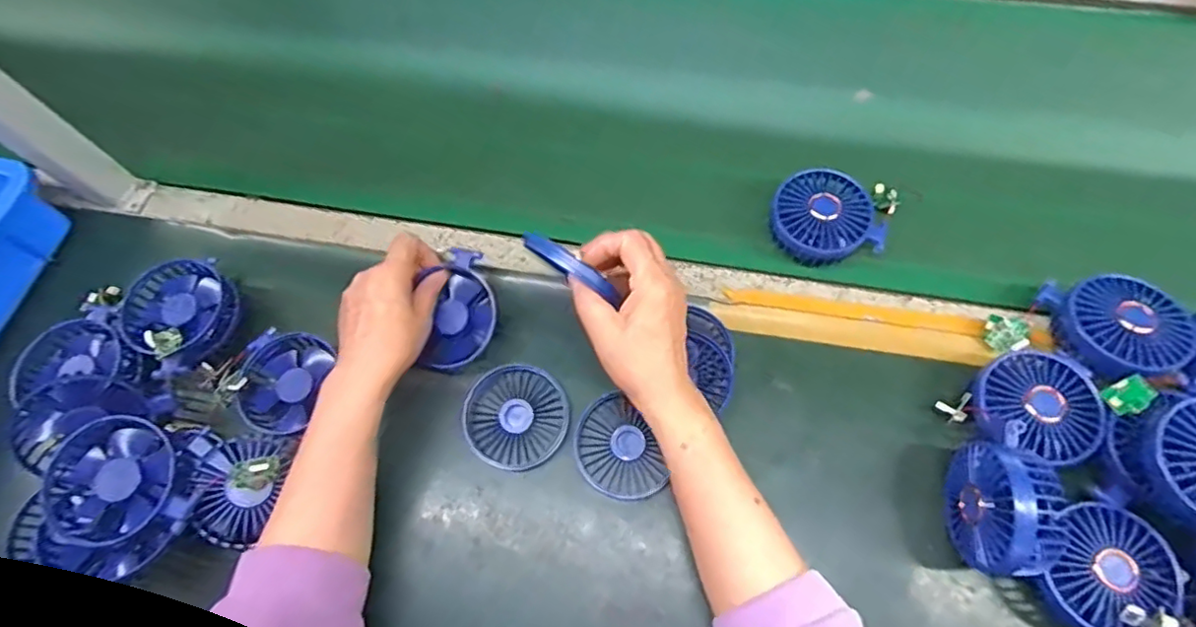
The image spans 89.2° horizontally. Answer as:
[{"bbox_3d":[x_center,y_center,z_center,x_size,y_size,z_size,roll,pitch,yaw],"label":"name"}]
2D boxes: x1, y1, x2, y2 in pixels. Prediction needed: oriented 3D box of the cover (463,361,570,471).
[{"bbox_3d":[-0.072,0.089,0.532,0.091,0.008,0.088,39,74,18],"label":"cover"}]

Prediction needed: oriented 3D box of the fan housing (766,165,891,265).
[{"bbox_3d":[0.206,-0.088,0.564,0.091,0.036,0.085,-1,66,3],"label":"fan housing"}]

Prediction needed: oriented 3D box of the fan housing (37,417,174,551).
[{"bbox_3d":[-0.375,0.129,0.467,0.089,0.033,0.097,33,72,16],"label":"fan housing"}]

